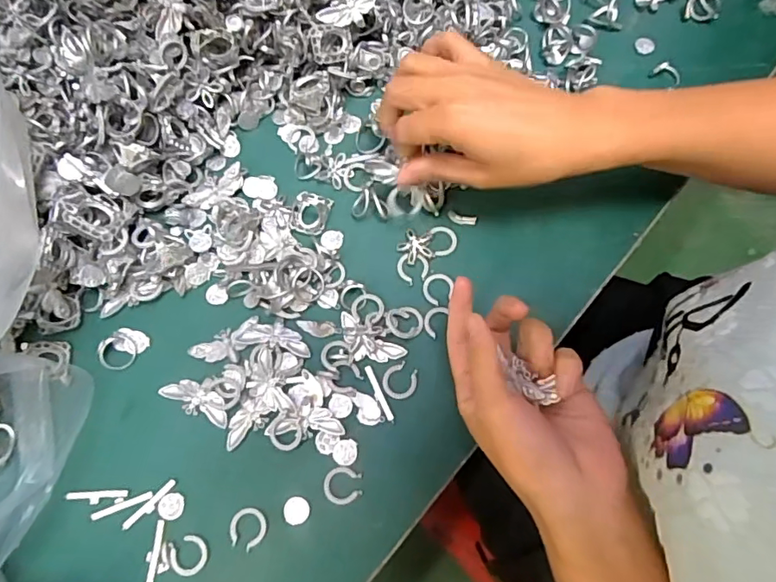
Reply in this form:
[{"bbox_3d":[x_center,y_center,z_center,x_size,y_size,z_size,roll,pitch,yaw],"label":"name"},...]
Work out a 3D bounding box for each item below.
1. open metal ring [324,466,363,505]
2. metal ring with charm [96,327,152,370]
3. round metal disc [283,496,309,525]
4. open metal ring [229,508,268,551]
[{"bbox_3d":[-0.027,0.117,0.319,0.022,0.004,0.021,0,73,1],"label":"open metal ring"},{"bbox_3d":[-0.174,0.036,0.343,0.023,0.010,0.030,37,77,11],"label":"metal ring with charm"},{"bbox_3d":[-0.055,0.131,0.315,0.015,0.004,0.015,0,73,1],"label":"round metal disc"},{"bbox_3d":[-0.083,0.140,0.311,0.021,0.004,0.022,0,73,1],"label":"open metal ring"}]

